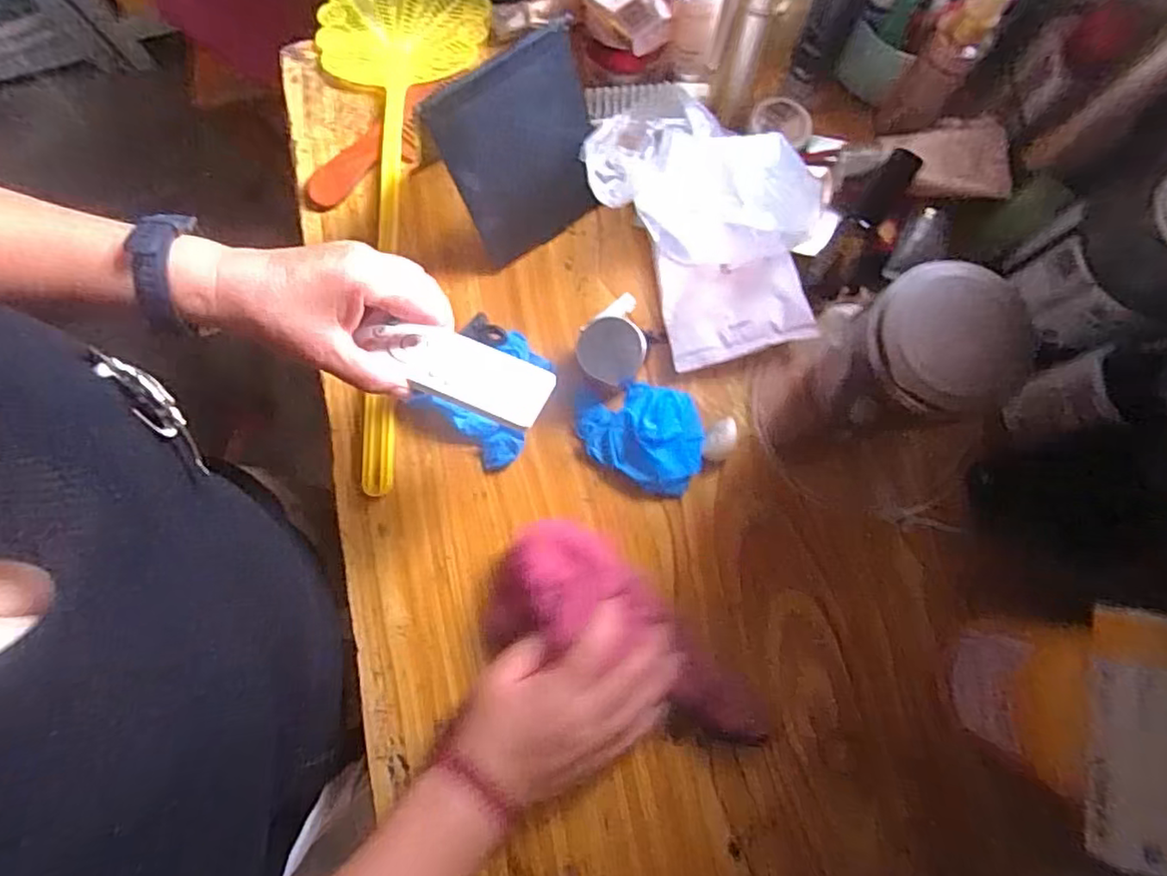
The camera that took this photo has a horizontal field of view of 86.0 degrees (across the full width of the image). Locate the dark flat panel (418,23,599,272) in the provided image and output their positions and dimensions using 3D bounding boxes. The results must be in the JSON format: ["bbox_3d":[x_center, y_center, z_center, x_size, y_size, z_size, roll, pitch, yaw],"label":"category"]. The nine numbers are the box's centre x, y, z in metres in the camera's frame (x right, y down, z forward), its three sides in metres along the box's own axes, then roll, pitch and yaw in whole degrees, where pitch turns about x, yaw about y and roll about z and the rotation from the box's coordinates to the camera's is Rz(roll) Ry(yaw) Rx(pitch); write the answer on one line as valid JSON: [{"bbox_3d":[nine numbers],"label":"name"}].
[{"bbox_3d":[-0.042,-0.201,0.449,0.108,0.143,0.010,-32,56,-5],"label":"dark flat panel"}]

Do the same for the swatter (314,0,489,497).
[{"bbox_3d":[-0.162,-0.194,0.513,0.141,0.024,0.473,2,81,1],"label":"swatter"}]

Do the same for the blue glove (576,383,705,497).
[{"bbox_3d":[0.046,-0.005,0.466,0.092,0.026,0.069,28,81,7],"label":"blue glove"}]

